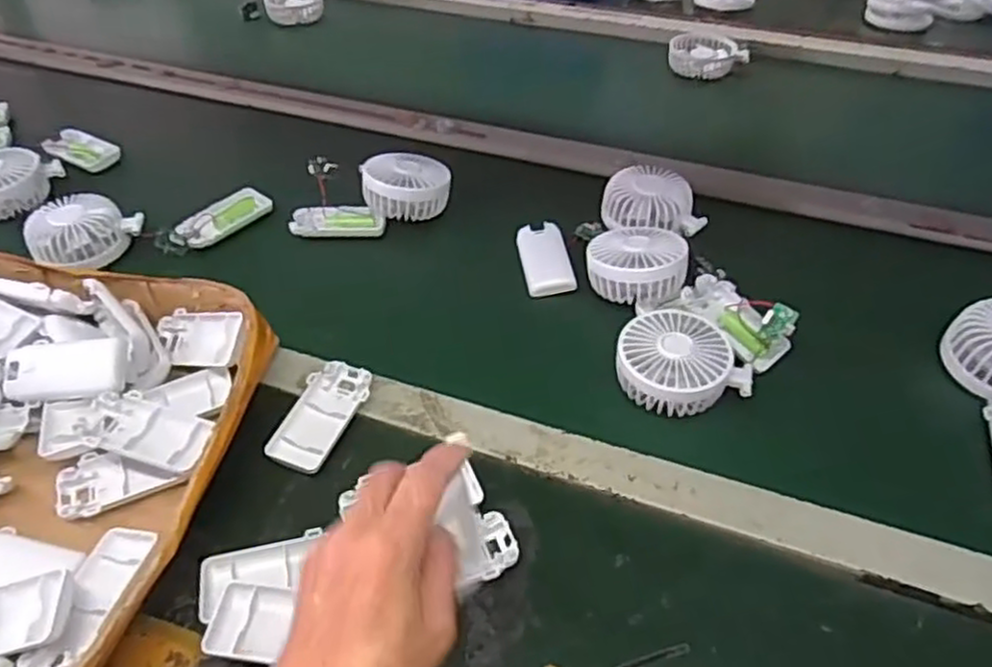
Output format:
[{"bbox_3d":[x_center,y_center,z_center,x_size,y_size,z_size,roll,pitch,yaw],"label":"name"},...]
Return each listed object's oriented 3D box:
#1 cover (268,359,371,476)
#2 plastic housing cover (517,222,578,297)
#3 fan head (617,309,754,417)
[{"bbox_3d":[-0.137,0.064,0.563,0.049,0.012,0.096,16,47,16],"label":"cover"},{"bbox_3d":[0.047,-0.073,0.698,0.044,0.011,0.088,-6,45,-5],"label":"plastic housing cover"},{"bbox_3d":[0.146,0.021,0.581,0.094,0.039,0.085,-9,45,-8],"label":"fan head"}]

